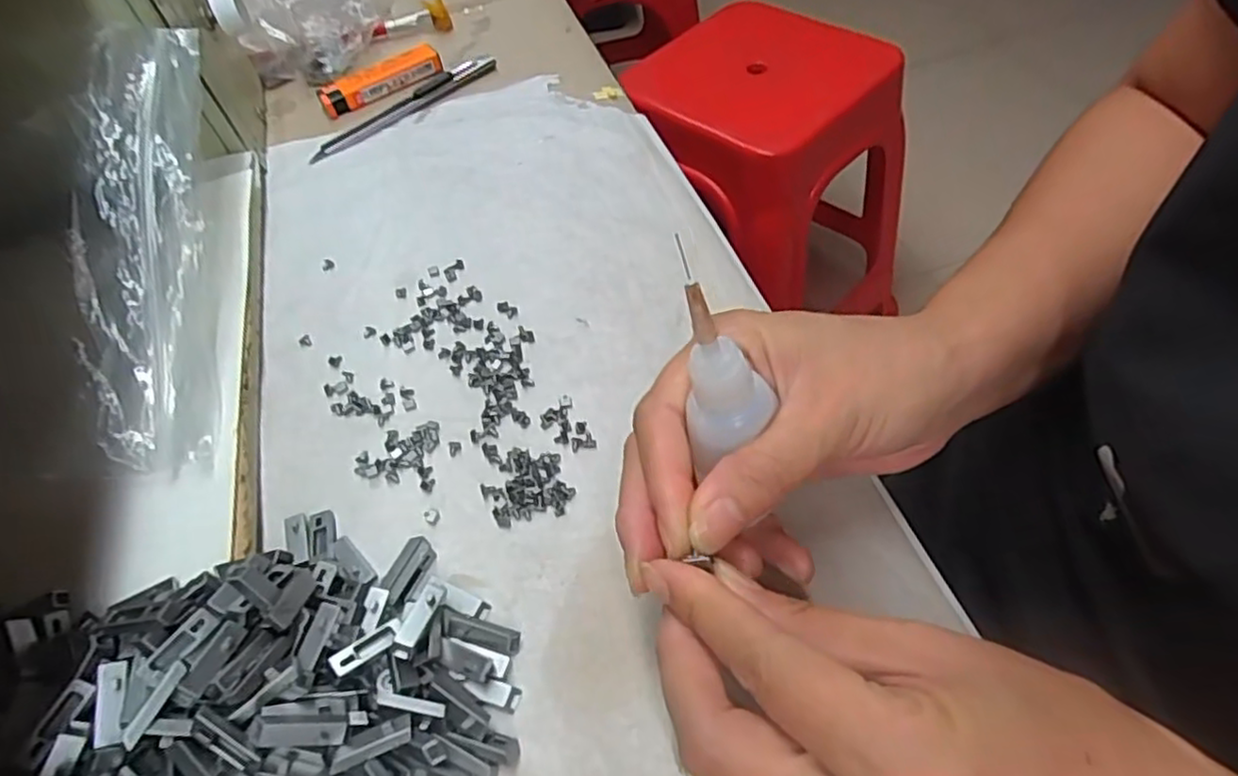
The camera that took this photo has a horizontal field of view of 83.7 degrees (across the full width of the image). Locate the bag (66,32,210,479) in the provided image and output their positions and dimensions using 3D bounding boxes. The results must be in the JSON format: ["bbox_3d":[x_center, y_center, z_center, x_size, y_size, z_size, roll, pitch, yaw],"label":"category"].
[{"bbox_3d":[-0.197,-0.069,0.292,0.040,0.044,0.214,-10,75,-5],"label":"bag"}]

